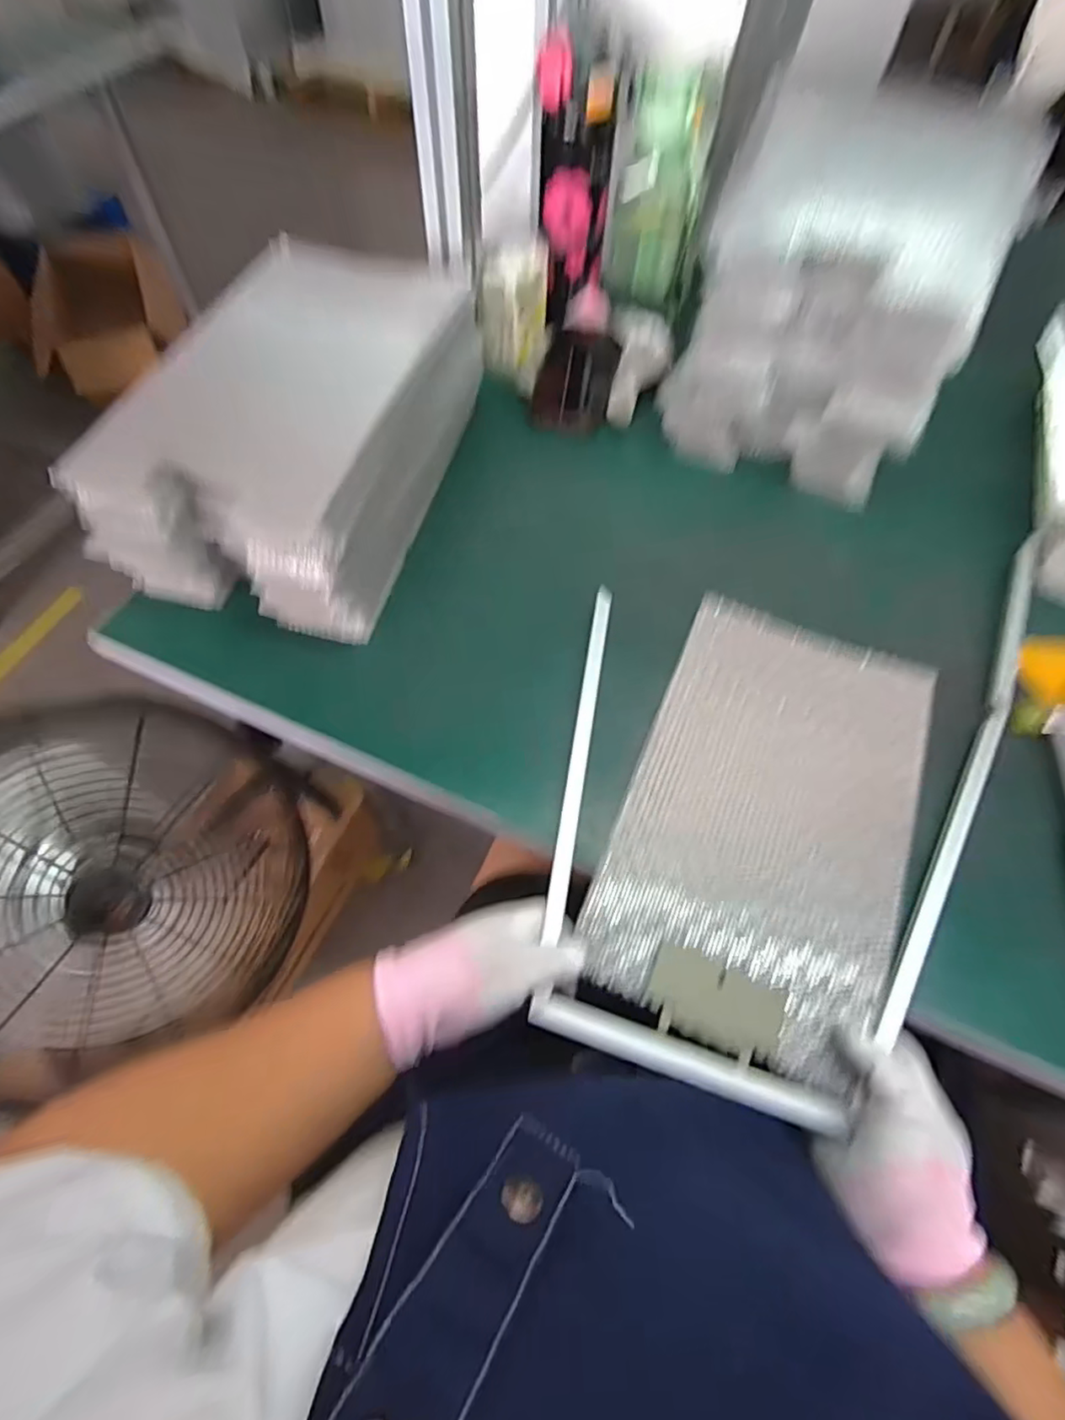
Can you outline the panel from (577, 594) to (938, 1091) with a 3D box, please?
[{"bbox_3d":[0.182,0.070,0.457,0.200,0.028,0.327,21,63,10],"label":"panel"}]

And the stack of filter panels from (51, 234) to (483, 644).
[{"bbox_3d":[-0.213,-0.261,0.570,0.246,0.130,0.372,13,62,5],"label":"stack of filter panels"}]

